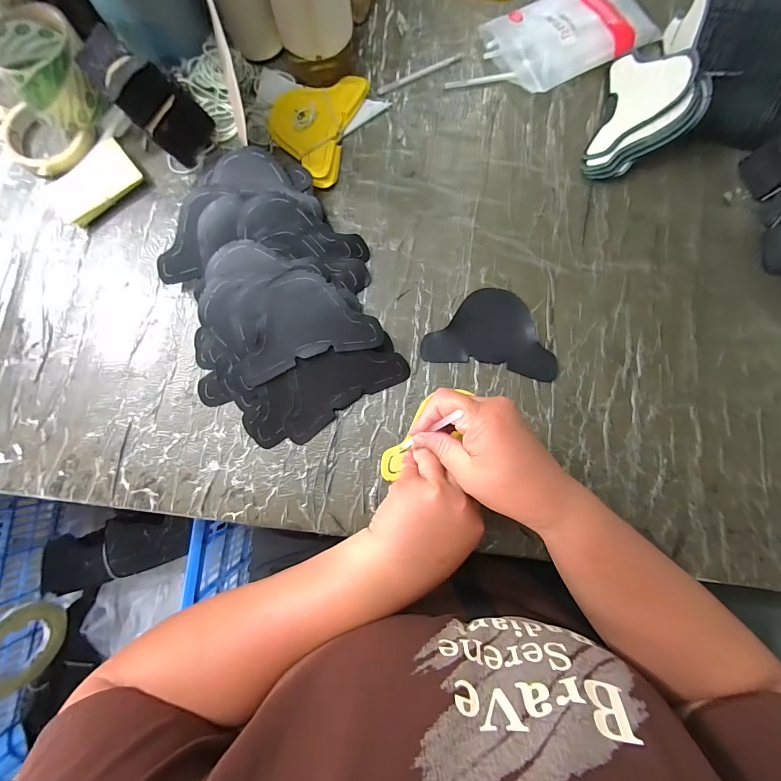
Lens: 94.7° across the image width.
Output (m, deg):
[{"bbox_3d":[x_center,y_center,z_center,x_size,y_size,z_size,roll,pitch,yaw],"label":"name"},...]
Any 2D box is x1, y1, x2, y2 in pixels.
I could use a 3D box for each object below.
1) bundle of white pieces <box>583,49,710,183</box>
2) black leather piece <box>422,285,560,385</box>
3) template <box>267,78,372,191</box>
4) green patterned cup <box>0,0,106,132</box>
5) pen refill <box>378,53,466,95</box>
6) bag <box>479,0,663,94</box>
[{"bbox_3d":[0.273,-0.299,0.383,0.096,0.031,0.140,13,85,38],"label":"bundle of white pieces"},{"bbox_3d":[0.105,-0.063,0.370,0.133,0.008,0.085,10,82,2],"label":"black leather piece"},{"bbox_3d":[-0.091,-0.302,0.411,0.094,0.013,0.138,18,82,3],"label":"template"},{"bbox_3d":[-0.354,-0.338,0.382,0.081,0.076,0.090,-37,83,-5],"label":"green patterned cup"},{"bbox_3d":[0.036,-0.378,0.429,0.111,0.004,0.010,-25,82,-3],"label":"pen refill"},{"bbox_3d":[0.206,-0.417,0.418,0.173,0.029,0.107,-23,82,-3],"label":"bag"}]

